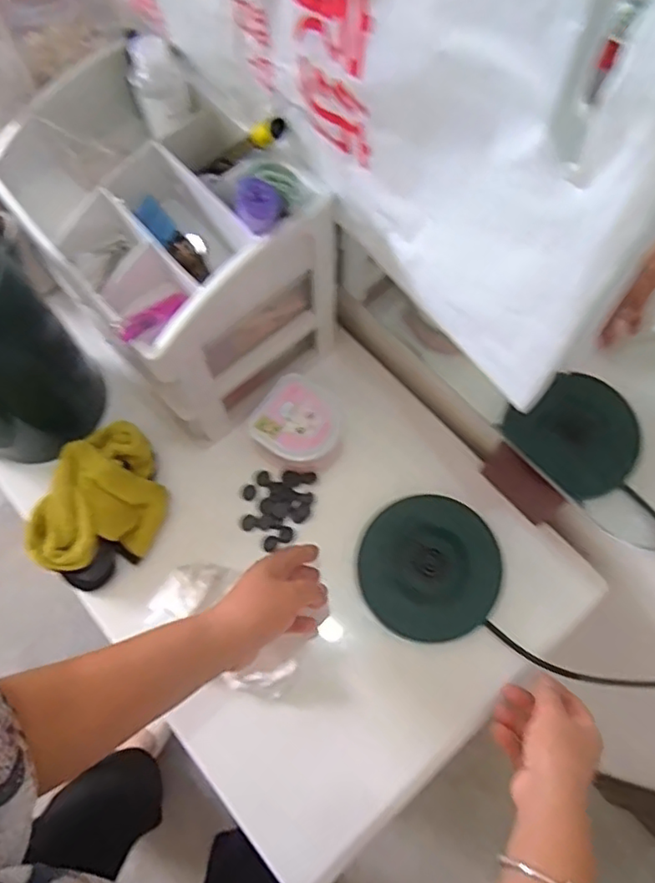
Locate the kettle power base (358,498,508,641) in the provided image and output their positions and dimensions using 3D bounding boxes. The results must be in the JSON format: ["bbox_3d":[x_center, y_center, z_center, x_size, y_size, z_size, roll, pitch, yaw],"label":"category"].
[{"bbox_3d":[0.102,0.122,0.596,0.132,0.022,0.137,0,68,1],"label":"kettle power base"}]

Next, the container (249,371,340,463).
[{"bbox_3d":[-0.027,-0.017,0.630,0.084,0.056,0.093,30,71,12],"label":"container"}]

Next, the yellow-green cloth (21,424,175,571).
[{"bbox_3d":[-0.221,0.061,0.592,0.104,0.064,0.152,24,70,10],"label":"yellow-green cloth"}]

